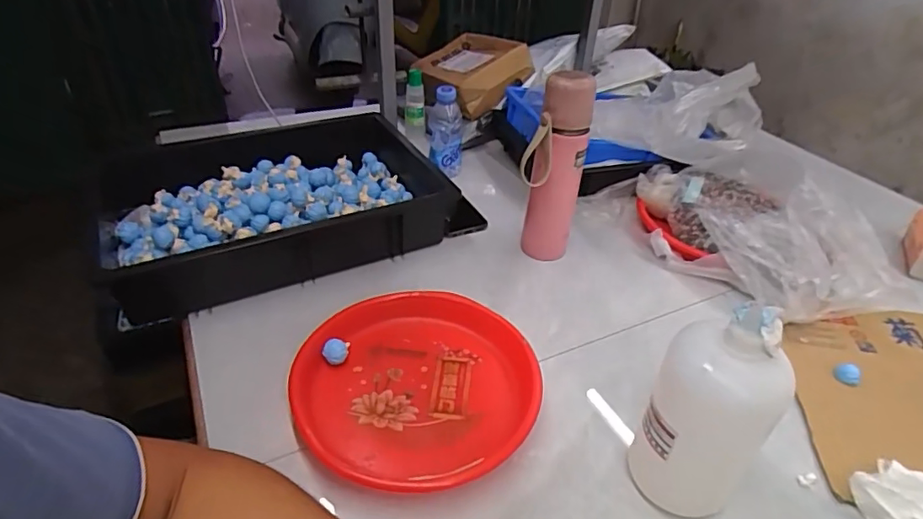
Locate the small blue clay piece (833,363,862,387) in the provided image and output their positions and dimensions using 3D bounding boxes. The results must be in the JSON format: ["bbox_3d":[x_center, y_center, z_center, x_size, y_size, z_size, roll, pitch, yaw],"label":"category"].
[{"bbox_3d":[0.450,0.133,0.625,0.021,0.018,0.027,-26,45,-34],"label":"small blue clay piece"}]

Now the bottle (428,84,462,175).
[{"bbox_3d":[-0.029,-0.216,0.945,0.059,0.176,0.070,1,36,-3],"label":"bottle"}]

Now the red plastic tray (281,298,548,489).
[{"bbox_3d":[-0.046,0.133,0.574,0.246,0.040,0.249,30,44,32],"label":"red plastic tray"}]

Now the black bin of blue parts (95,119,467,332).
[{"bbox_3d":[-0.260,-0.077,0.795,0.445,0.109,0.319,-18,41,-27],"label":"black bin of blue parts"}]

